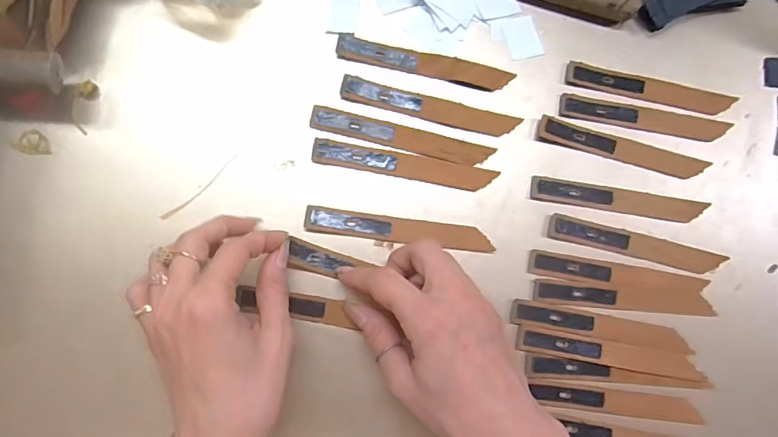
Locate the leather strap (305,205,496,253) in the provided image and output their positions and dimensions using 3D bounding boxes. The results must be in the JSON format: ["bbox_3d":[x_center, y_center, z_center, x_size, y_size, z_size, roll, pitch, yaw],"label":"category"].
[{"bbox_3d":[0.008,0.008,0.323,0.124,0.006,0.017,8,84,-4],"label":"leather strap"}]

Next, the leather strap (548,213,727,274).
[{"bbox_3d":[0.171,0.019,0.334,0.124,0.004,0.018,13,85,-3],"label":"leather strap"}]

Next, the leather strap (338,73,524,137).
[{"bbox_3d":[0.029,-0.077,0.333,0.124,0.004,0.016,13,83,-4],"label":"leather strap"}]

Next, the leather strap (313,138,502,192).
[{"bbox_3d":[0.011,-0.035,0.328,0.123,0.004,0.016,10,84,-4],"label":"leather strap"}]

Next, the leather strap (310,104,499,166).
[{"bbox_3d":[0.009,-0.055,0.330,0.123,0.004,0.018,12,87,-5],"label":"leather strap"}]

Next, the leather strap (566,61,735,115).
[{"bbox_3d":[0.191,-0.094,0.351,0.127,0.004,0.019,11,83,-4],"label":"leather strap"}]

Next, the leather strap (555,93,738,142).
[{"bbox_3d":[0.184,-0.071,0.347,0.126,0.004,0.016,9,84,-4],"label":"leather strap"}]

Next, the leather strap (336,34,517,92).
[{"bbox_3d":[0.025,-0.108,0.335,0.122,0.004,0.016,11,89,-5],"label":"leather strap"}]

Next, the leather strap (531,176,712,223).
[{"bbox_3d":[0.162,-0.012,0.336,0.125,0.004,0.018,9,84,-4],"label":"leather strap"}]

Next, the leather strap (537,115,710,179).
[{"bbox_3d":[0.166,-0.049,0.342,0.125,0.006,0.016,15,83,-3],"label":"leather strap"}]

